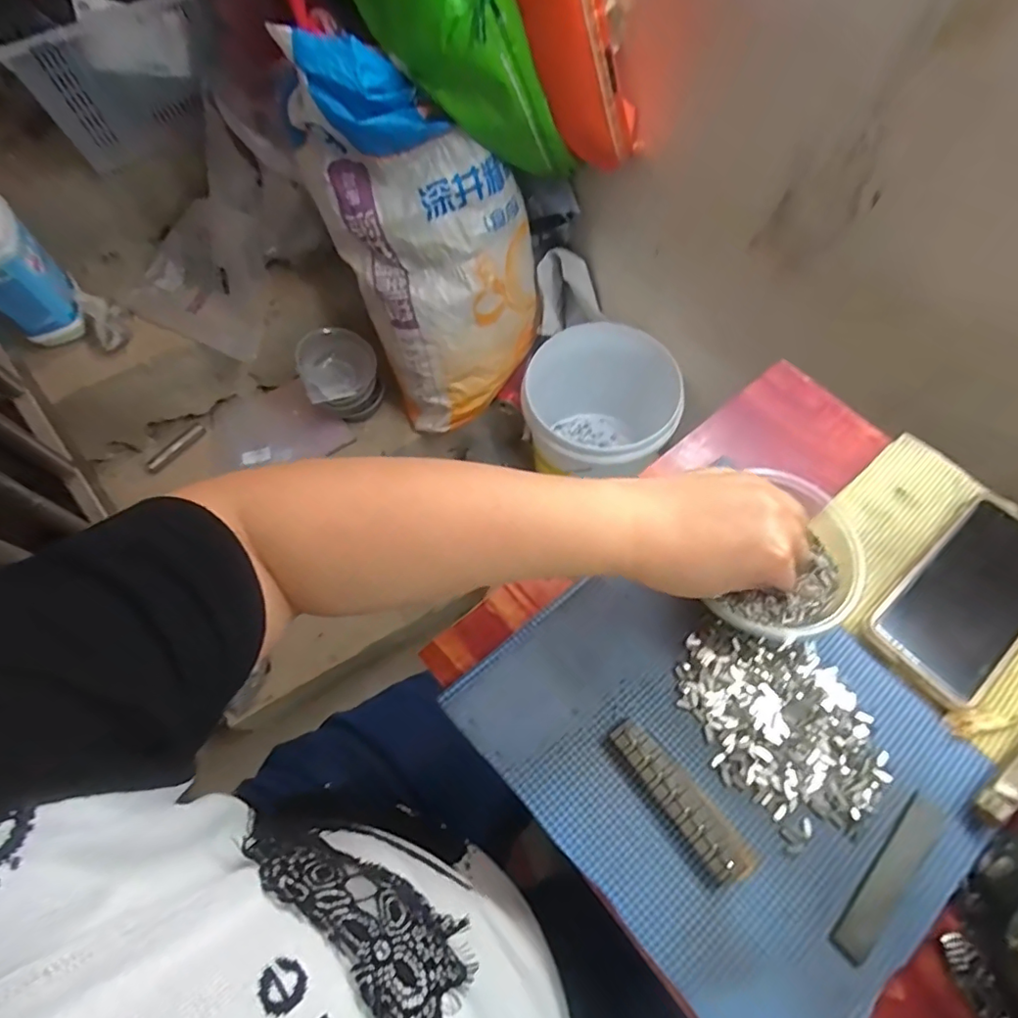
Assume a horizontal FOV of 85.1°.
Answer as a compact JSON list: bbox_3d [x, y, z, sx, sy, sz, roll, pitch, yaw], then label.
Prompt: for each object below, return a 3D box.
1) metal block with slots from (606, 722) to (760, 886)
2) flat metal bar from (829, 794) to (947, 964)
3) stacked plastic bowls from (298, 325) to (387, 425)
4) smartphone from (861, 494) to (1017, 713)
[{"bbox_3d":[0.102,0.174,0.334,0.026,0.013,0.100,-37,70,-15],"label":"metal block with slots"},{"bbox_3d":[0.217,0.208,0.314,0.019,0.004,0.100,41,72,17],"label":"flat metal bar"},{"bbox_3d":[-0.284,-0.219,0.958,0.126,0.139,0.094,-22,67,-9],"label":"stacked plastic bowls"},{"bbox_3d":[0.318,0.059,0.376,0.155,0.009,0.077,-38,71,-16],"label":"smartphone"}]

